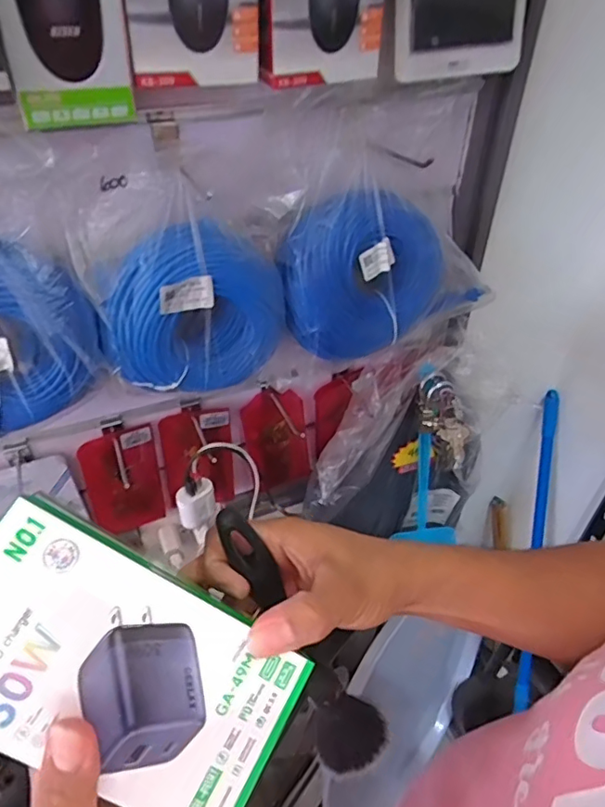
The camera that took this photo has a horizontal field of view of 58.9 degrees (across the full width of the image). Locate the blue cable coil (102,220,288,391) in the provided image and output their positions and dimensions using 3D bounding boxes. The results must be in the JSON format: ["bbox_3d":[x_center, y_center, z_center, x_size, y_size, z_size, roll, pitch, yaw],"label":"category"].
[{"bbox_3d":[-0.097,-0.087,0.501,0.174,0.154,0.046,-25,46,-27],"label":"blue cable coil"}]

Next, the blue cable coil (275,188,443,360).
[{"bbox_3d":[0.065,-0.136,0.565,0.181,0.161,0.051,-19,44,-22],"label":"blue cable coil"}]

